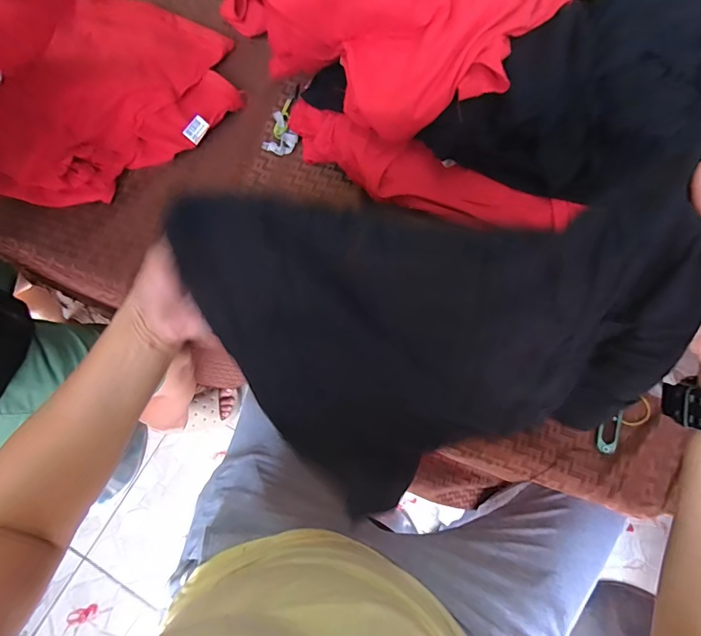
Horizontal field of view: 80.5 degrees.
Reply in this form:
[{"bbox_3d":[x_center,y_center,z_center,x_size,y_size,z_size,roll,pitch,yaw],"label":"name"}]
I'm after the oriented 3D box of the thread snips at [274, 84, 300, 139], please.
[{"bbox_3d":[-0.089,-0.299,0.595,0.017,0.007,0.107,12,70,7],"label":"thread snips"}]

